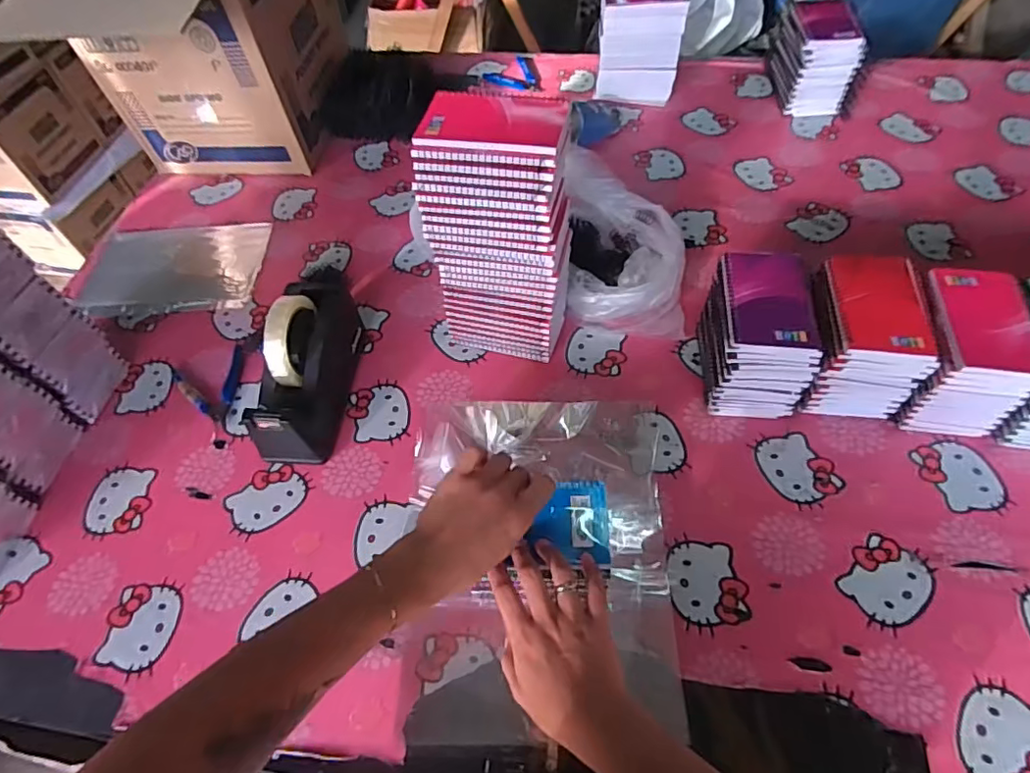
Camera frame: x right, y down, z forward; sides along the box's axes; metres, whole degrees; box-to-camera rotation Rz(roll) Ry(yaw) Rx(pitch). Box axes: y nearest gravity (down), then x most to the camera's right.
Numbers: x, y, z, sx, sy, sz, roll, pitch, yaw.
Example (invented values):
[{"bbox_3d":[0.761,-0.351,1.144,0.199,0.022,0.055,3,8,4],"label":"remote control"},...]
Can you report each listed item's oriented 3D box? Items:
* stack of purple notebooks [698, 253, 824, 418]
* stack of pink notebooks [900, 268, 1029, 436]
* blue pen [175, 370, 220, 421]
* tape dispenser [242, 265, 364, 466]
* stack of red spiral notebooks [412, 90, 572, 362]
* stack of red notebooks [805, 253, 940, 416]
[{"bbox_3d":[0.271,-0.056,0.631,0.100,0.128,0.137,2,55,6],"label":"stack of purple notebooks"},{"bbox_3d":[0.473,-0.035,0.609,0.091,0.117,0.129,5,56,8],"label":"stack of pink notebooks"},{"bbox_3d":[-0.400,0.011,0.706,0.108,0.011,0.016,36,65,25],"label":"blue pen"},{"bbox_3d":[-0.247,-0.028,0.658,0.080,0.128,0.229,2,56,6],"label":"tape dispenser"},{"bbox_3d":[-0.015,-0.155,0.631,0.137,0.291,0.091,11,57,12],"label":"stack of red spiral notebooks"},{"bbox_3d":[0.375,-0.051,0.623,0.103,0.126,0.133,3,56,7],"label":"stack of red notebooks"}]

